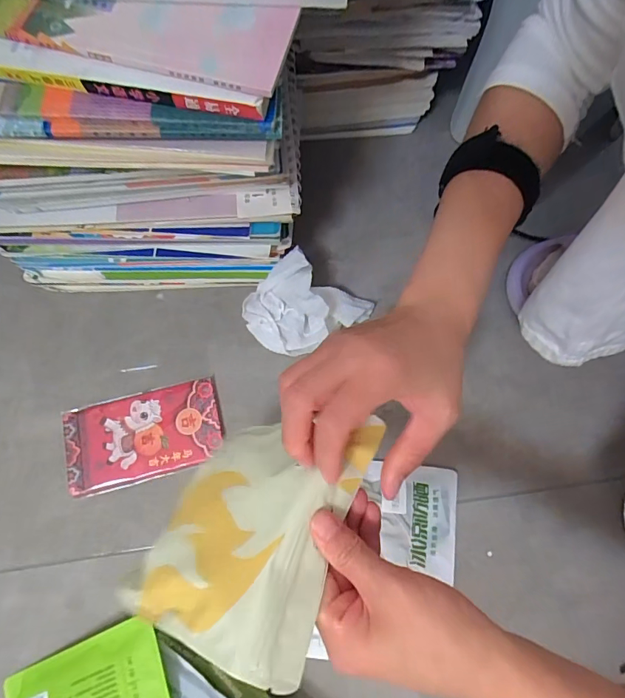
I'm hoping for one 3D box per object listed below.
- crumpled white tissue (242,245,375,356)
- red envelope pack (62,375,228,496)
[{"bbox_3d":[-0.009,-0.056,0.493,0.133,0.079,0.099,-29,76,-7],"label":"crumpled white tissue"},{"bbox_3d":[-0.187,0.094,0.481,0.170,0.011,0.096,-15,76,-4],"label":"red envelope pack"}]

